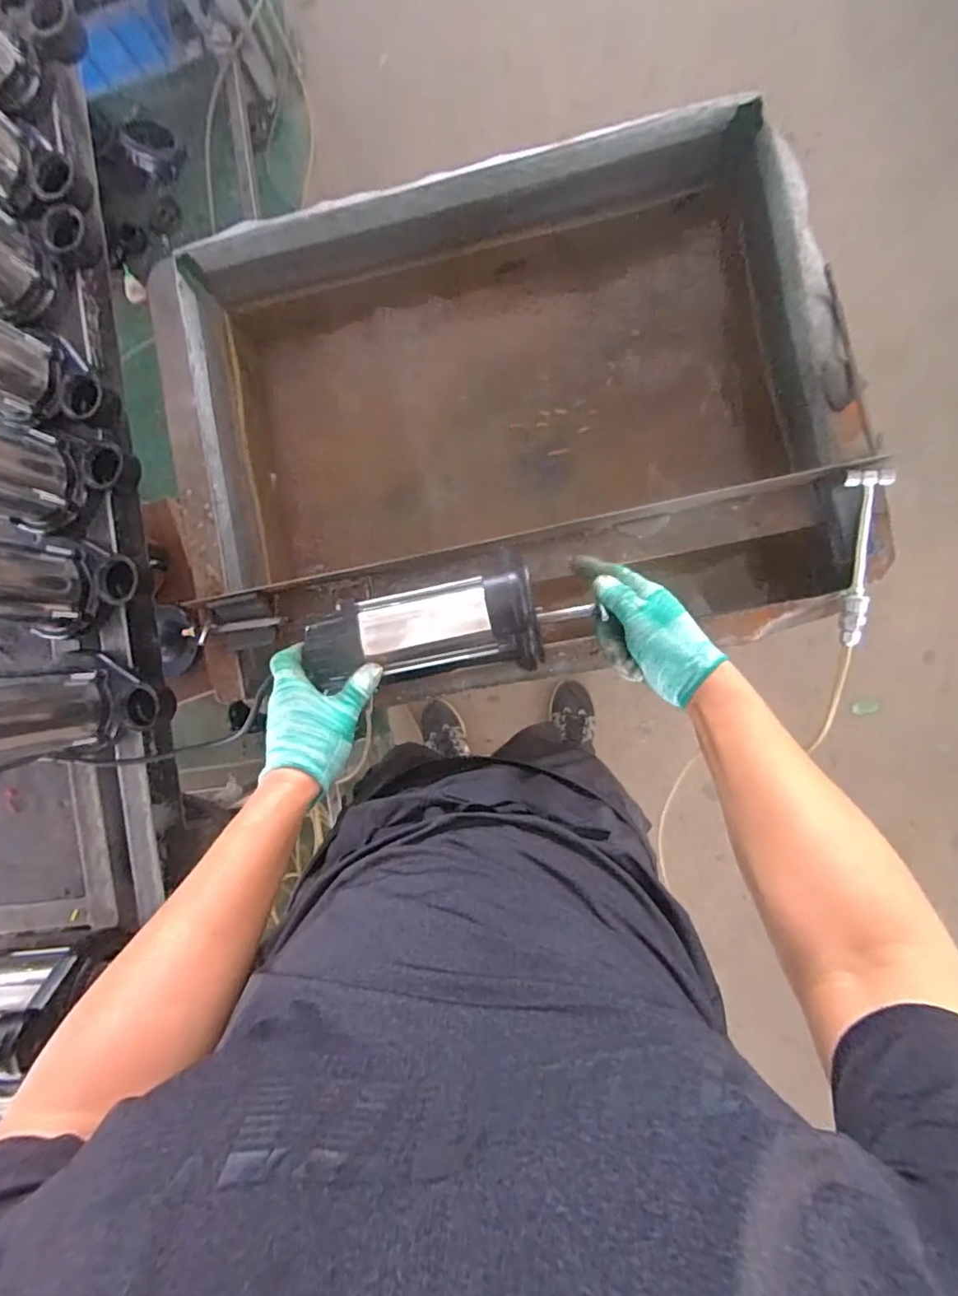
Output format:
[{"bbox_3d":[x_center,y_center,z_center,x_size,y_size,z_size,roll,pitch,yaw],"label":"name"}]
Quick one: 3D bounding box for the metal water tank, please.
[{"bbox_3d":[0.023,-0.273,0.696,0.745,0.240,0.588,-11,89,7],"label":"metal water tank"}]

